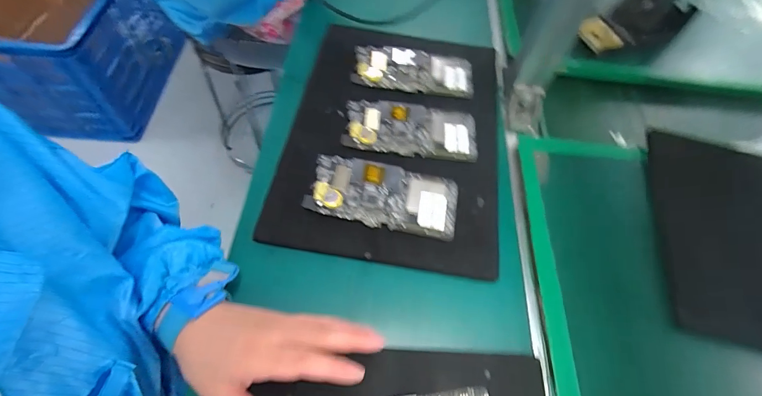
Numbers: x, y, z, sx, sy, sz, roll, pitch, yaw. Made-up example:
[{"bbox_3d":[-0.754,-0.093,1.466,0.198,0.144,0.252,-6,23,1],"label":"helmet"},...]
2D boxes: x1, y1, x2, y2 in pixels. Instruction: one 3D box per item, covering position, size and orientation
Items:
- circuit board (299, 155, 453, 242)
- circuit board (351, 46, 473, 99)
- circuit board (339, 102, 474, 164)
[{"bbox_3d":[0.003,-0.004,0.395,0.155,0.005,0.074,10,60,2],"label":"circuit board"},{"bbox_3d":[0.044,-0.174,0.498,0.158,0.007,0.075,6,60,0],"label":"circuit board"},{"bbox_3d":[0.037,-0.085,0.447,0.157,0.005,0.076,6,60,0],"label":"circuit board"}]

